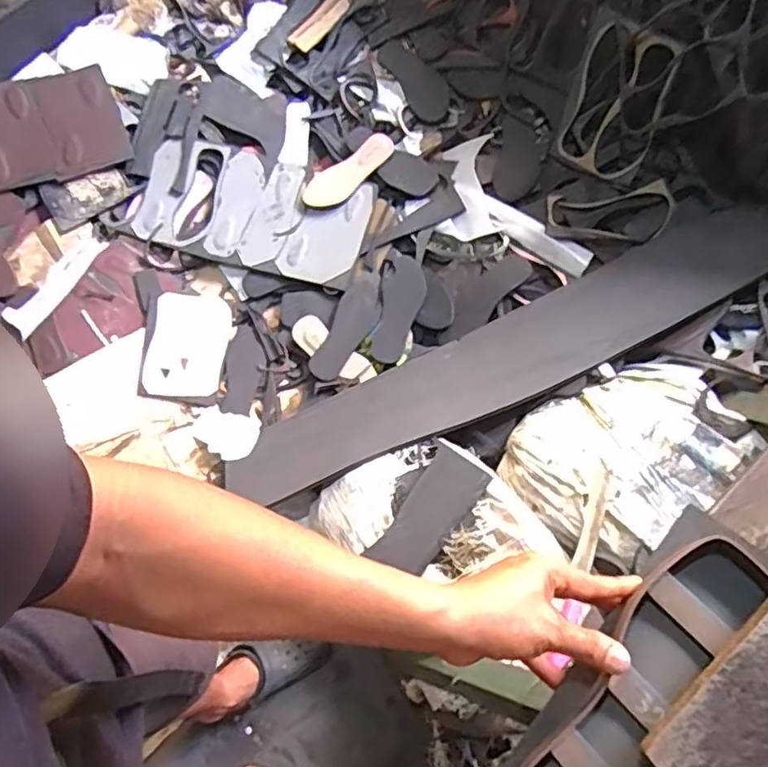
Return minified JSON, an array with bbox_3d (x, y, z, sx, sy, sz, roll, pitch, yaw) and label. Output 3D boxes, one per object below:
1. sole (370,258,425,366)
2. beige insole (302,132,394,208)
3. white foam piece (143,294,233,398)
[{"bbox_3d":[0.031,-0.160,1.363,0.089,0.013,0.229,16,90,7],"label":"sole"},{"bbox_3d":[-0.079,-0.487,1.427,0.245,0.021,0.089,-39,78,-6],"label":"beige insole"},{"bbox_3d":[-0.447,-0.089,1.416,0.176,0.015,0.244,3,71,2],"label":"white foam piece"}]

